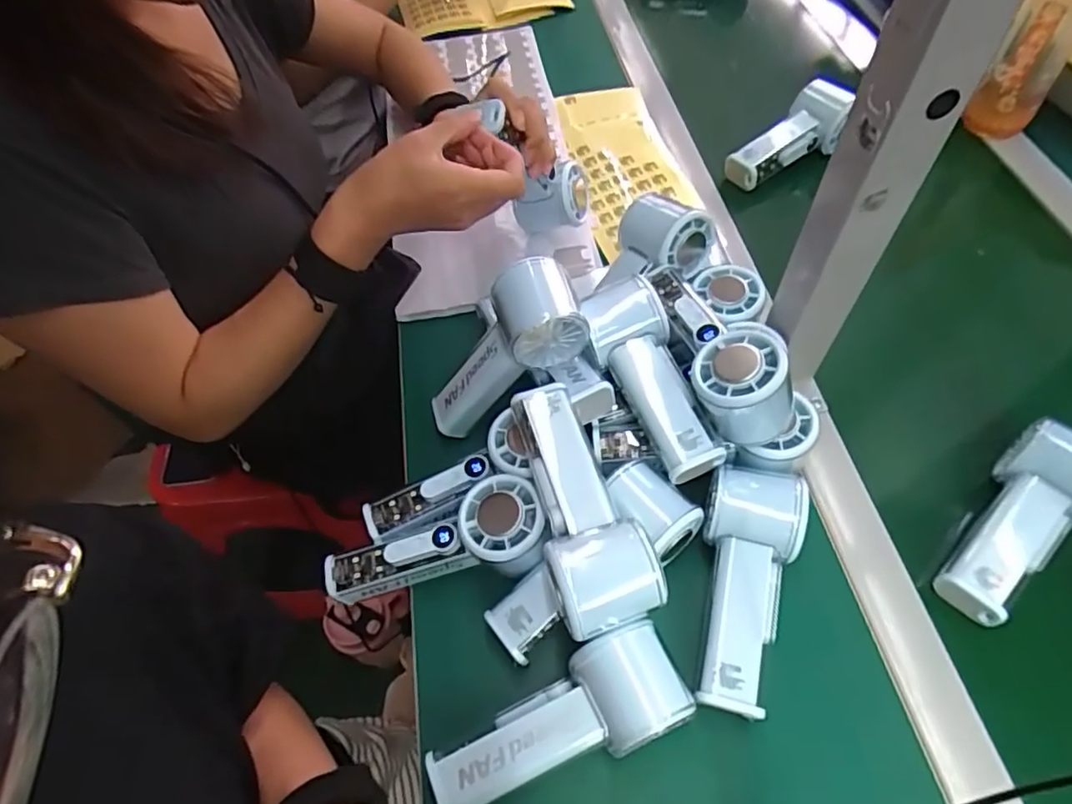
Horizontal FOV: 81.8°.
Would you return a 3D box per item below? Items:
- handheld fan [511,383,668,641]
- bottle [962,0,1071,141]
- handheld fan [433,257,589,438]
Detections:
[{"bbox_3d":[0.026,0.065,0.389,0.058,0.055,0.146,-15,57,-7],"label":"handheld fan"},{"bbox_3d":[0.487,-0.355,0.583,0.057,0.209,0.048,33,64,22],"label":"bottle"},{"bbox_3d":[-0.026,-0.030,0.449,0.055,0.147,0.052,12,43,-44],"label":"handheld fan"}]

